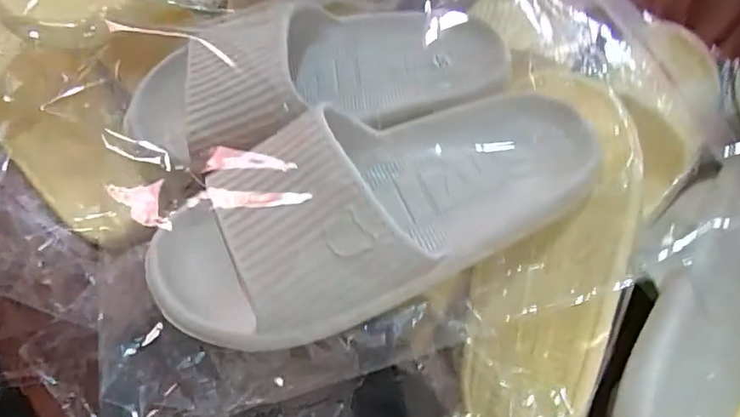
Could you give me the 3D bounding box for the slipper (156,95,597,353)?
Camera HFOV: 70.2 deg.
[{"bbox_3d":[0.004,-0.007,0.280,0.251,0.056,0.102,-28,76,-7],"label":"slipper"}]

